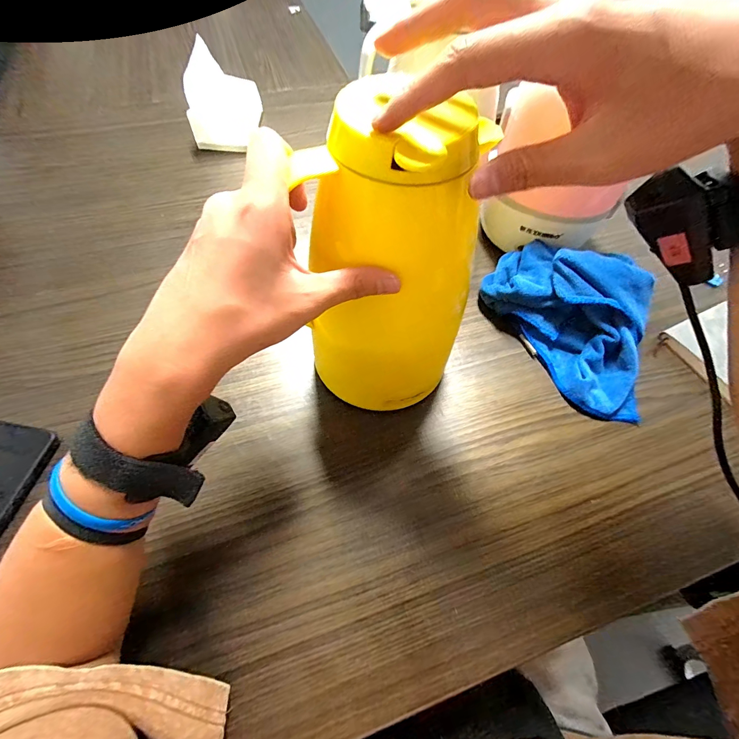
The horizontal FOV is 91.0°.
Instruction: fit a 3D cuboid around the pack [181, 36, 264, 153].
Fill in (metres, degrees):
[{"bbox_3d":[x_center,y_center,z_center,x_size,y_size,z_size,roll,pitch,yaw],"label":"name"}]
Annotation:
[{"bbox_3d":[-0.254,-0.473,0.631,0.097,0.115,0.136,3,59,-1],"label":"pack"}]

